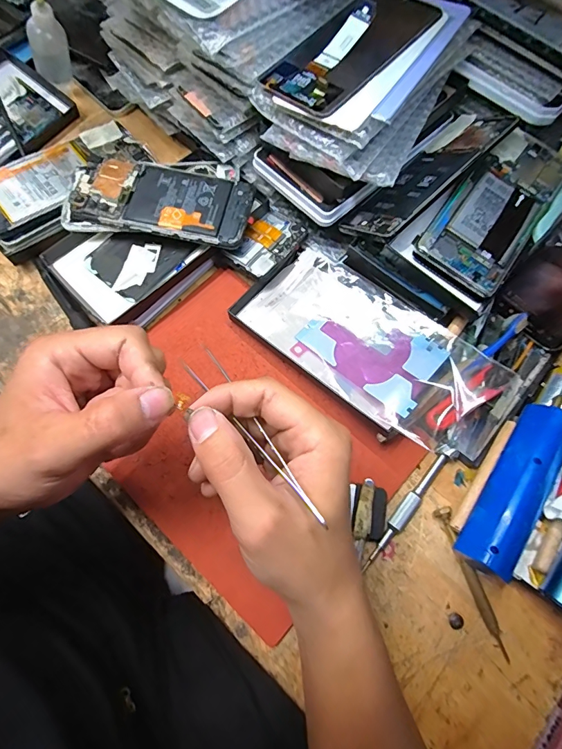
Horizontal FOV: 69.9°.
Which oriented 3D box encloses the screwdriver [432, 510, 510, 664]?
[{"bbox_3d":[0.144,0.154,0.300,0.012,0.009,0.108,-18,75,-6],"label":"screwdriver"}]

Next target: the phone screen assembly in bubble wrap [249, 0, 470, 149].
[{"bbox_3d":[0.068,-0.255,0.314,0.102,0.027,0.166,34,76,9],"label":"phone screen assembly in bubble wrap"}]

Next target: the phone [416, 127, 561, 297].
[{"bbox_3d":[0.184,-0.143,0.341,0.073,0.015,0.154,35,74,10],"label":"phone"}]

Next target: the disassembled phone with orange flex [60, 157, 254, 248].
[{"bbox_3d":[-0.112,-0.158,0.367,0.166,0.013,0.072,8,74,0],"label":"disassembled phone with orange flex"}]

